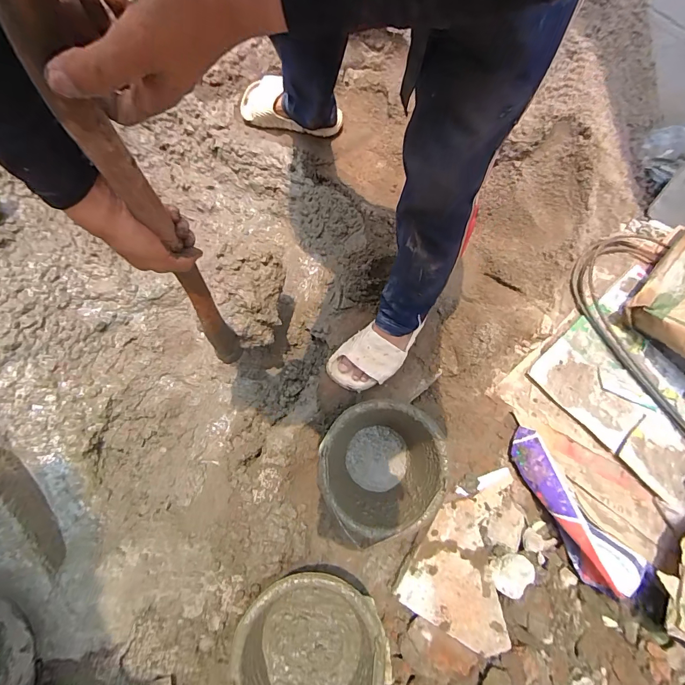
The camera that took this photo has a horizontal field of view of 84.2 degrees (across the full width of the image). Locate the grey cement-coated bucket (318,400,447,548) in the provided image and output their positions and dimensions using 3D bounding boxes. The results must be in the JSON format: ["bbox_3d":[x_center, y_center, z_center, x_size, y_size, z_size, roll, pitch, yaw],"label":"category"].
[{"bbox_3d":[0.079,0.261,0.804,0.248,0.170,0.253,0,73,-1],"label":"grey cement-coated bucket"}]

